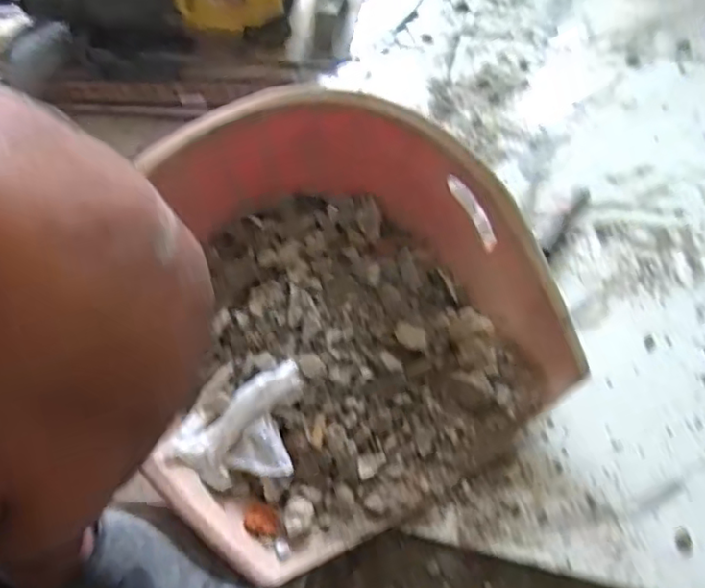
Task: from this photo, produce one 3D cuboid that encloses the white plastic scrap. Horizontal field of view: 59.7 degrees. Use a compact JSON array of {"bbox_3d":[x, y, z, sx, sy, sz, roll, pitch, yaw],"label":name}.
[{"bbox_3d":[-0.102,0.118,0.551,0.112,0.030,0.092,-8,54,-3],"label":"white plastic scrap"}]

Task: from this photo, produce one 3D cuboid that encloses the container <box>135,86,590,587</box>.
[{"bbox_3d":[-0.020,-0.002,0.598,0.384,0.157,0.399,-24,58,-16],"label":"container"}]

